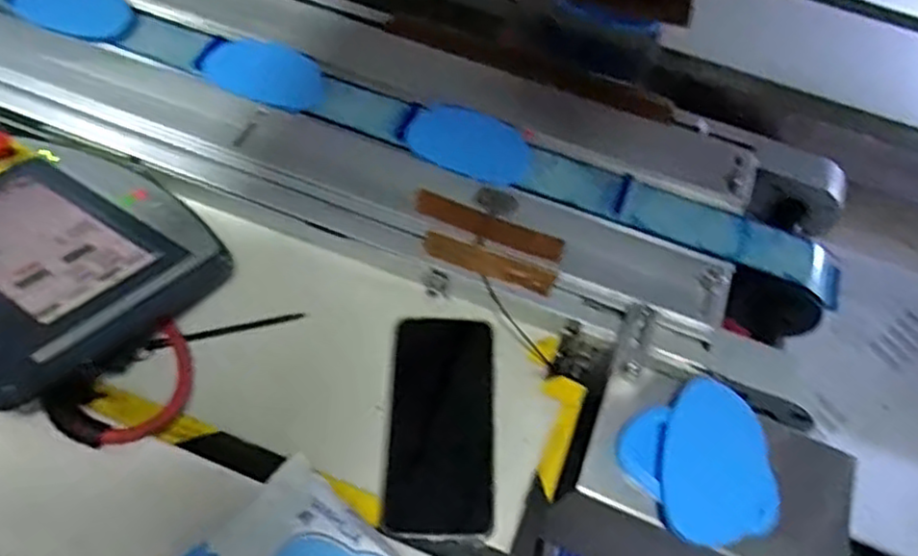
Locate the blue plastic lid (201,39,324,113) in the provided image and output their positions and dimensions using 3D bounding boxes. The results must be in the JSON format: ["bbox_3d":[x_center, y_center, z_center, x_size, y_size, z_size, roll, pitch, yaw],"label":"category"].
[{"bbox_3d":[-0.174,-0.190,0.640,0.107,0.007,0.074,16,60,5],"label":"blue plastic lid"}]

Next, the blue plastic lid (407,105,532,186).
[{"bbox_3d":[0.011,-0.116,0.613,0.103,0.018,0.065,13,59,3],"label":"blue plastic lid"}]

